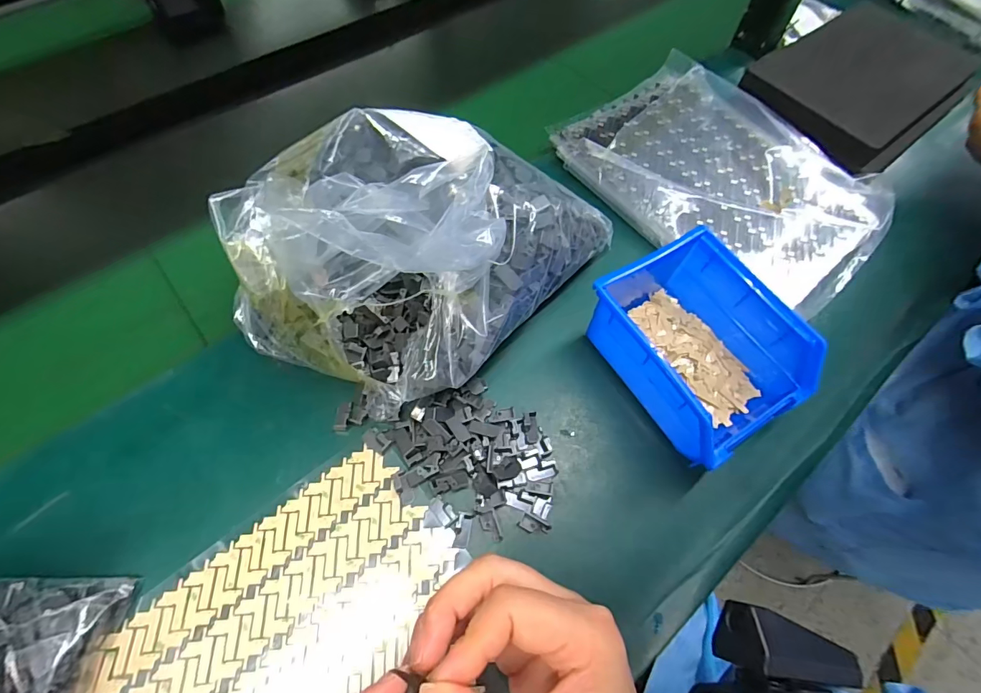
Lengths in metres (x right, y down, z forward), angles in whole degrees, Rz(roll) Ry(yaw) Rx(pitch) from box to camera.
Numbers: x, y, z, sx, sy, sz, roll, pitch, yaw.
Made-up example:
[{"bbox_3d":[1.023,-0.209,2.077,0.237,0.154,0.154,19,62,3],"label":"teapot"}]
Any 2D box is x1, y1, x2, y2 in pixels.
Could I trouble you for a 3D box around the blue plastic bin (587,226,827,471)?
[{"bbox_3d":[0.148,-0.003,0.322,0.107,0.068,0.145,-27,67,-13],"label":"blue plastic bin"}]

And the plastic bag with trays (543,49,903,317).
[{"bbox_3d":[0.222,-0.167,0.432,0.224,0.024,0.291,-36,69,-18],"label":"plastic bag with trays"}]

